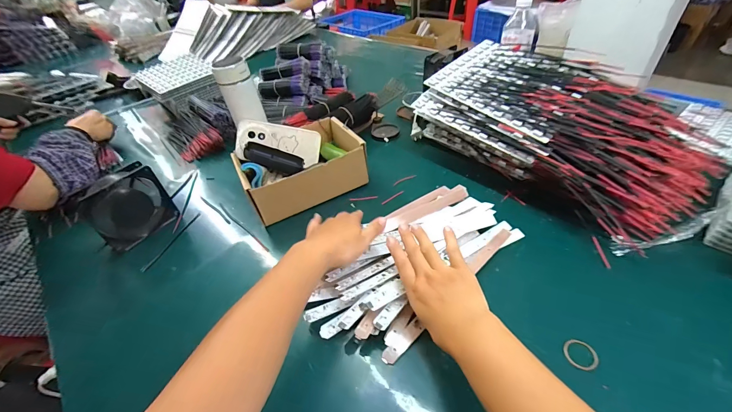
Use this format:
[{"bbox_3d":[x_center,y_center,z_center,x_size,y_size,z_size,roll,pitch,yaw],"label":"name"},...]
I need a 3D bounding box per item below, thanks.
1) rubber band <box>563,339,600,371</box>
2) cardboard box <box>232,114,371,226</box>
[{"bbox_3d":[0.252,0.174,0.375,0.035,0.004,0.034,-4,44,4],"label":"rubber band"},{"bbox_3d":[-0.128,-0.079,0.623,0.223,0.089,0.180,-23,45,-17],"label":"cardboard box"}]

